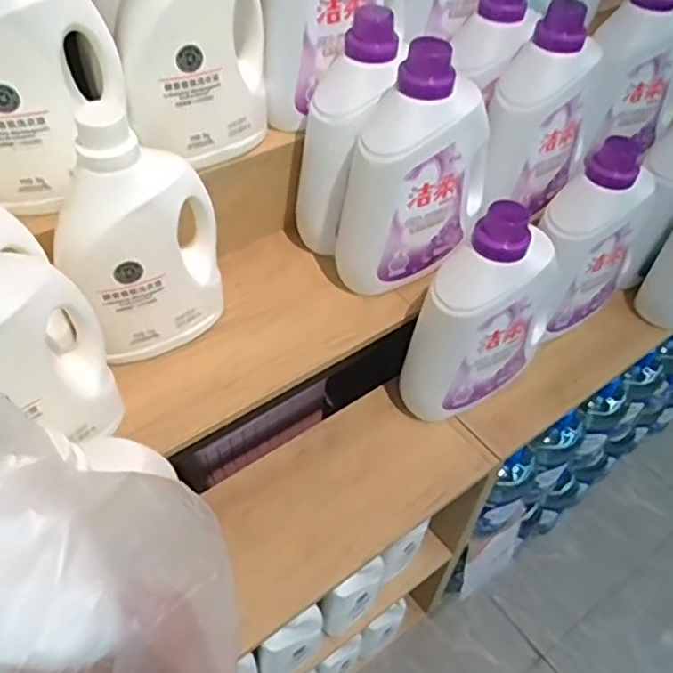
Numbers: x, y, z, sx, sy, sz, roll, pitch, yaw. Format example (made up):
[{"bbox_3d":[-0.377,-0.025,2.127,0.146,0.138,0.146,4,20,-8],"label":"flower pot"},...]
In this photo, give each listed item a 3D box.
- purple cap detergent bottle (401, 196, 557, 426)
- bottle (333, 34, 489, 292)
[{"bbox_3d":[0.197,-0.034,0.859,0.182,0.298,0.088,-26,55,-24],"label":"purple cap detergent bottle"},{"bbox_3d":[0.112,-0.217,0.849,0.199,0.302,0.084,-21,53,-22],"label":"bottle"}]

